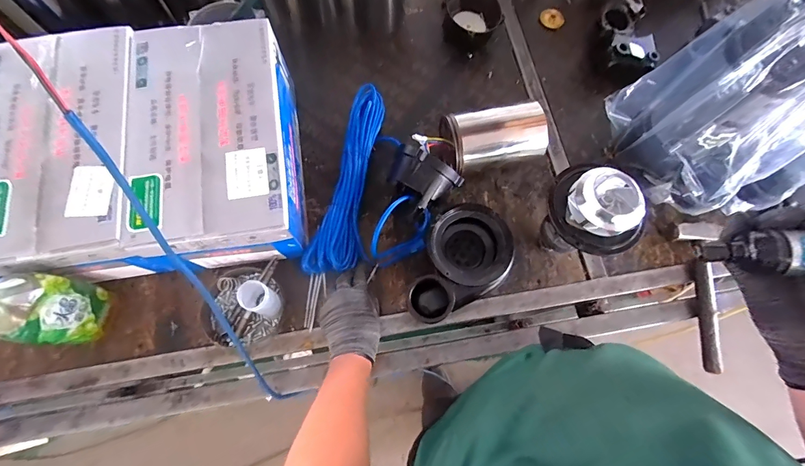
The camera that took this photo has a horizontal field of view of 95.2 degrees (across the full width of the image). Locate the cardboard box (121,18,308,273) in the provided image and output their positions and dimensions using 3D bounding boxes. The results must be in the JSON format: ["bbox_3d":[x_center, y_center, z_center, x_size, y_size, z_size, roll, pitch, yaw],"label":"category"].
[{"bbox_3d":[-0.315,-0.149,0.660,0.252,0.173,0.405,-12,73,-5],"label":"cardboard box"}]

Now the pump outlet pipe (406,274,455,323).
[{"bbox_3d":[0.047,0.110,0.607,0.077,0.050,0.074,0,70,-1],"label":"pump outlet pipe"}]

